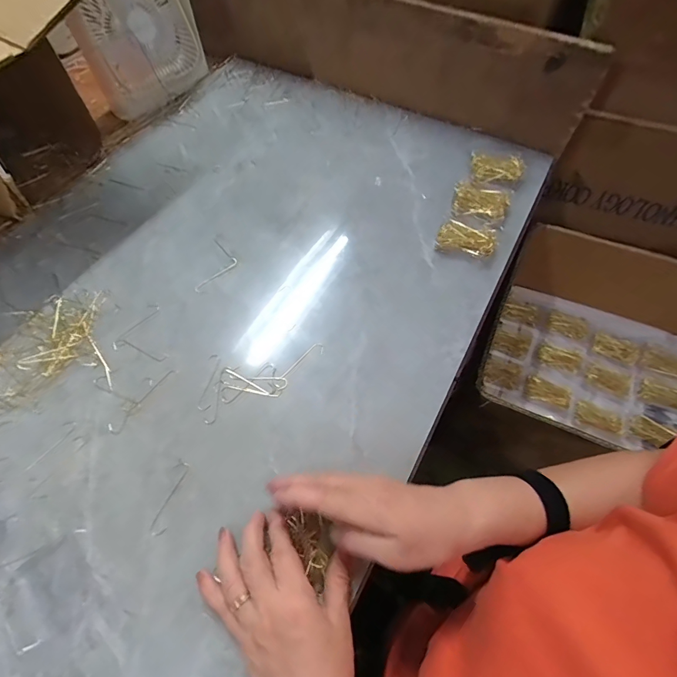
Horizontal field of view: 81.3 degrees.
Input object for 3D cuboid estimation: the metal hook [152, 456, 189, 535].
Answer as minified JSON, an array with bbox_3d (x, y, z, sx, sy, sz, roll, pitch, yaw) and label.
[{"bbox_3d":[-0.154,0.144,0.361,0.014,0.004,0.065,9,59,7],"label":"metal hook"}]

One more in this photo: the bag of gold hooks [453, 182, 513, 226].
[{"bbox_3d":[0.193,-0.187,0.534,0.074,0.013,0.057,20,63,11],"label":"bag of gold hooks"}]

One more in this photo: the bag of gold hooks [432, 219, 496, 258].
[{"bbox_3d":[0.162,-0.128,0.504,0.071,0.016,0.047,14,62,9],"label":"bag of gold hooks"}]

